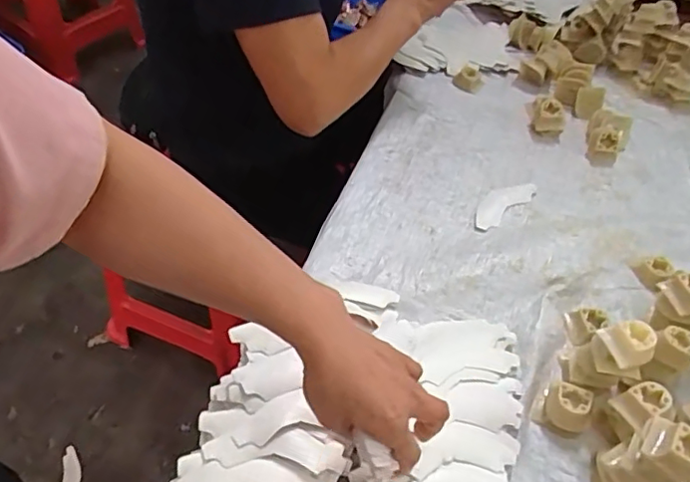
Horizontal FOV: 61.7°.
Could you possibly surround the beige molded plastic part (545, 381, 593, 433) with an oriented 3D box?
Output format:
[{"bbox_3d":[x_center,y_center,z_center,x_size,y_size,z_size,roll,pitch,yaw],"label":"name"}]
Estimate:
[{"bbox_3d":[0.212,0.160,0.550,0.038,0.035,0.037,28,51,19],"label":"beige molded plastic part"}]

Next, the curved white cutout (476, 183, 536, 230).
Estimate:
[{"bbox_3d":[0.203,-0.050,0.752,0.112,0.009,0.039,-33,58,-30],"label":"curved white cutout"}]

